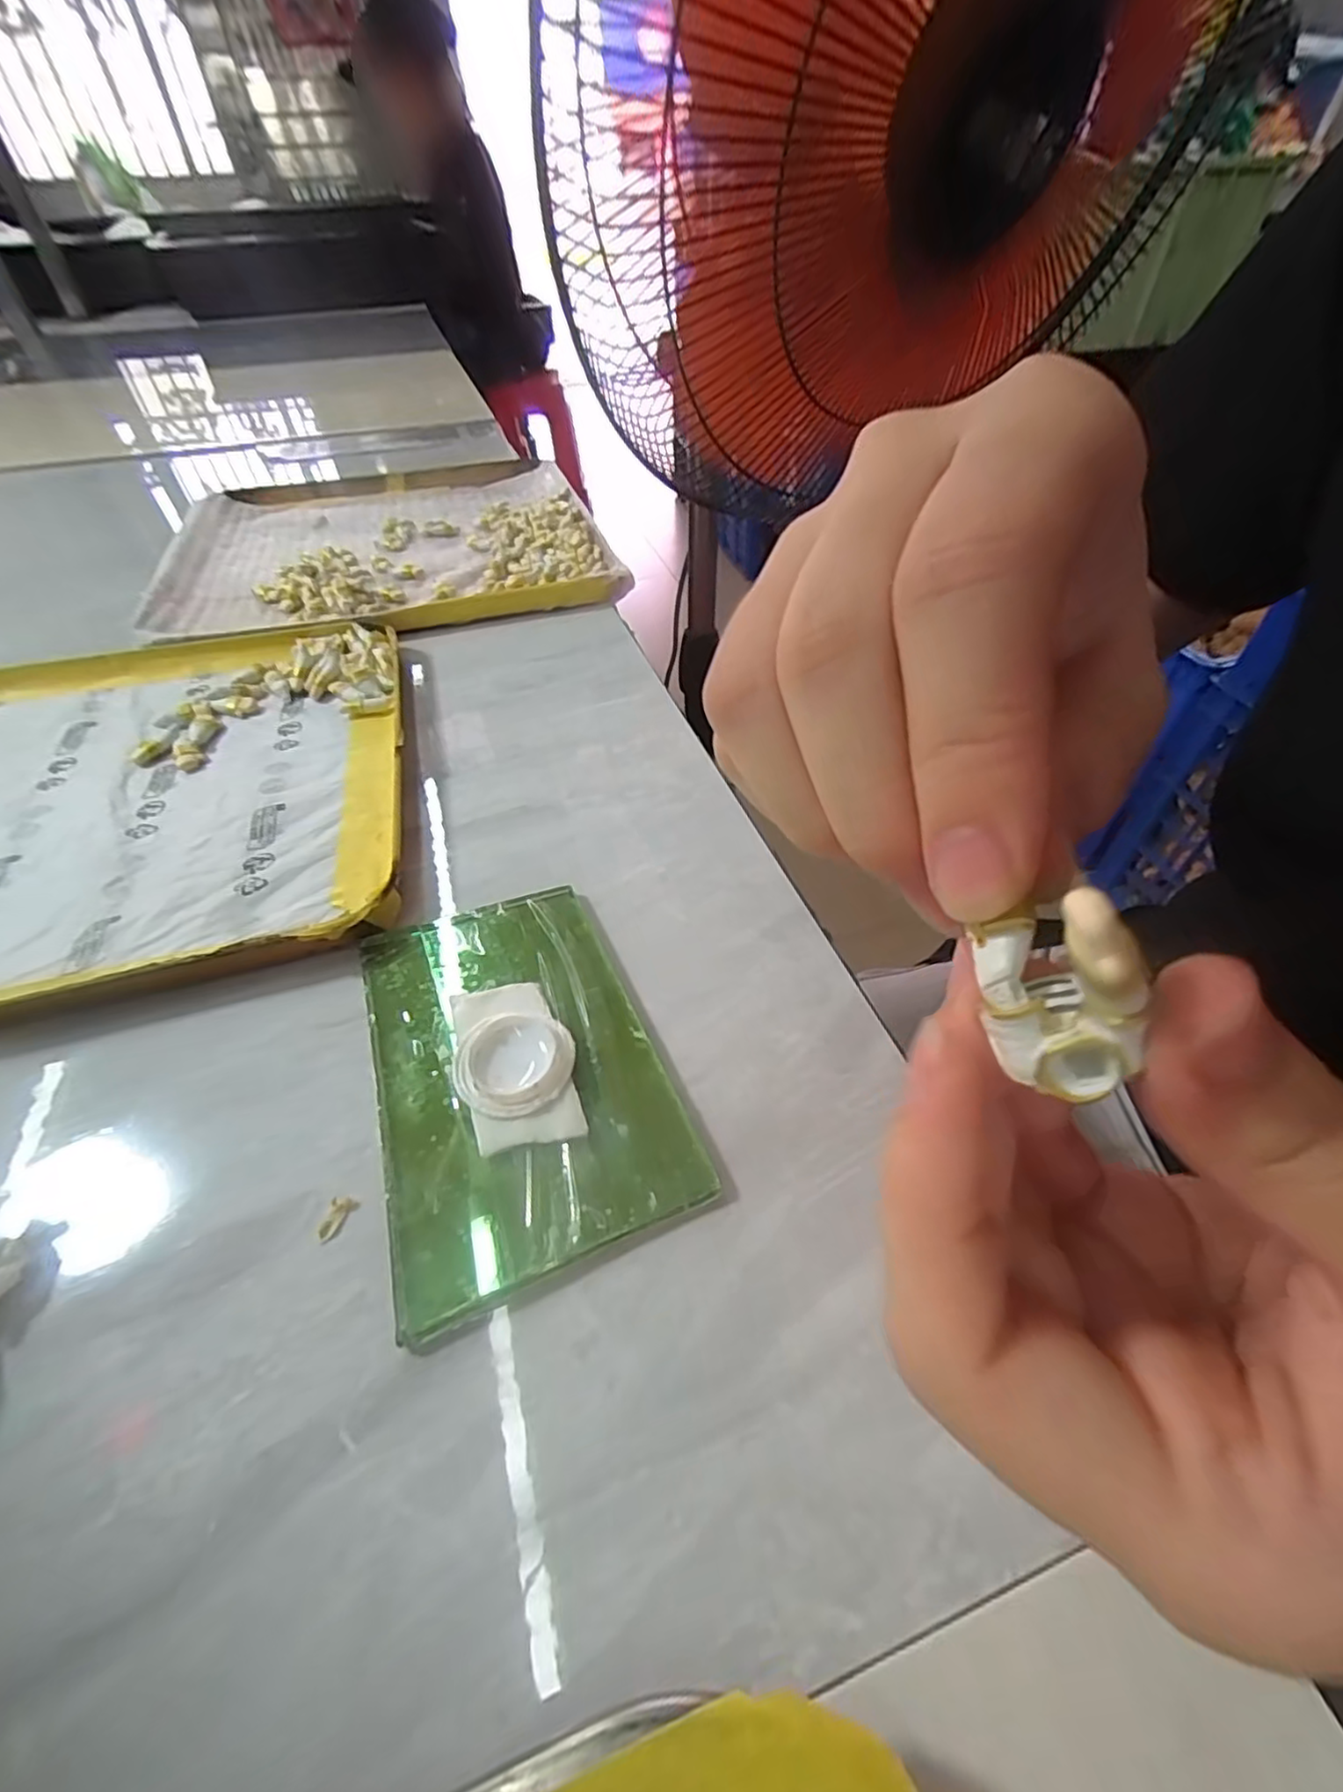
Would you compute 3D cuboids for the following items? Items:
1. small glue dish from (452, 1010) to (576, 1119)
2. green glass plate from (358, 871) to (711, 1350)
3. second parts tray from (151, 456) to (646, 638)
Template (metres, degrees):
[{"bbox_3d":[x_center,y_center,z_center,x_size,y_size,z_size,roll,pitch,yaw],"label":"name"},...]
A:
[{"bbox_3d":[-0.038,0.041,0.159,0.028,0.006,0.026,0,48,0],"label":"small glue dish"},{"bbox_3d":[-0.040,0.040,0.166,0.066,0.006,0.104,-18,50,-15],"label":"green glass plate"},{"bbox_3d":[-0.175,-0.223,0.403,0.239,0.015,0.250,-15,49,-13],"label":"second parts tray"}]

